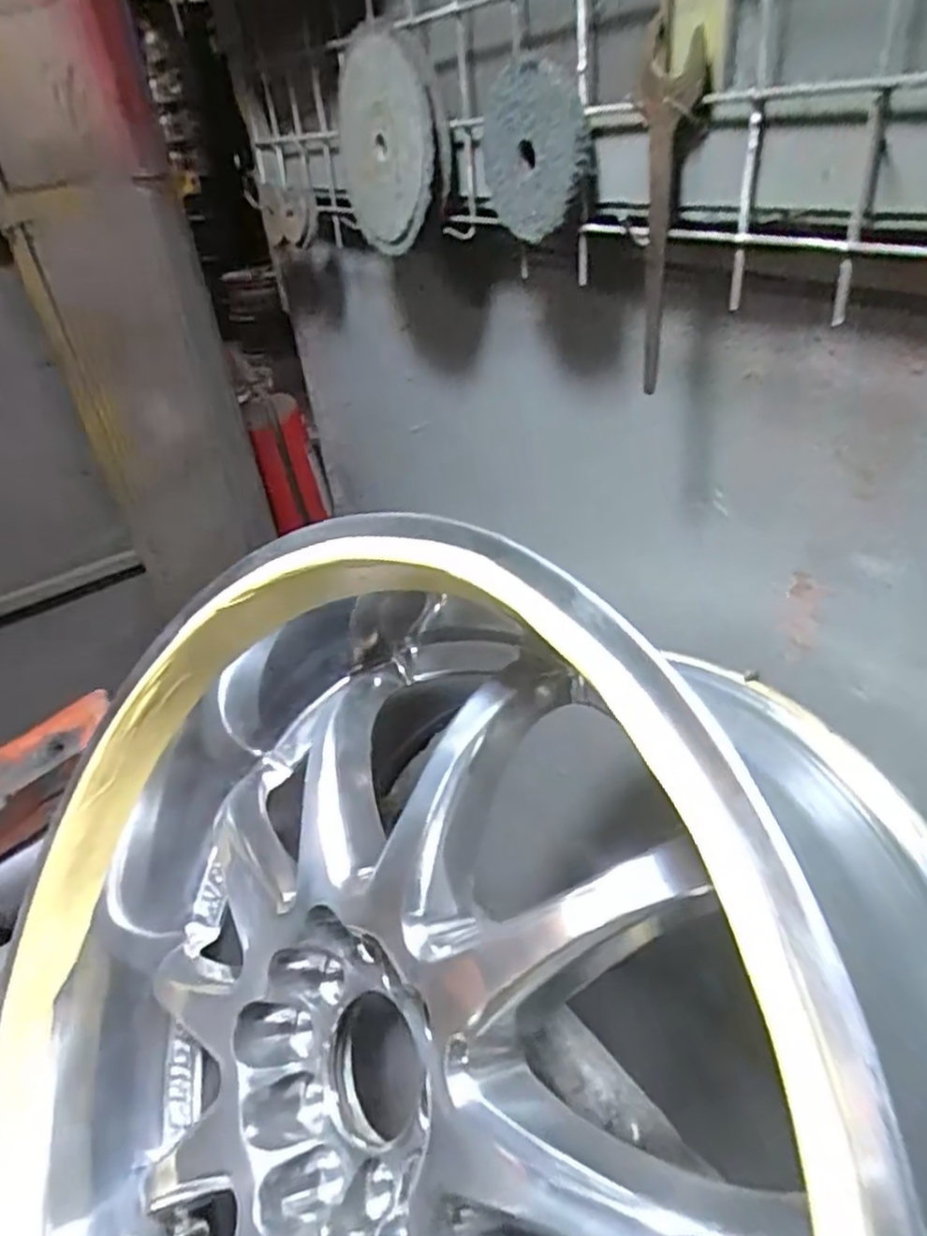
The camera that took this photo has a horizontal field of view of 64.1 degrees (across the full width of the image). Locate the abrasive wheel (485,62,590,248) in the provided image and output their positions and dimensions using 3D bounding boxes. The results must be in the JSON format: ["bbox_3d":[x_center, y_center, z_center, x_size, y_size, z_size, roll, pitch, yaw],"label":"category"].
[{"bbox_3d":[0.036,-0.265,0.424,0.015,0.083,0.086,-25,44,-21],"label":"abrasive wheel"}]

